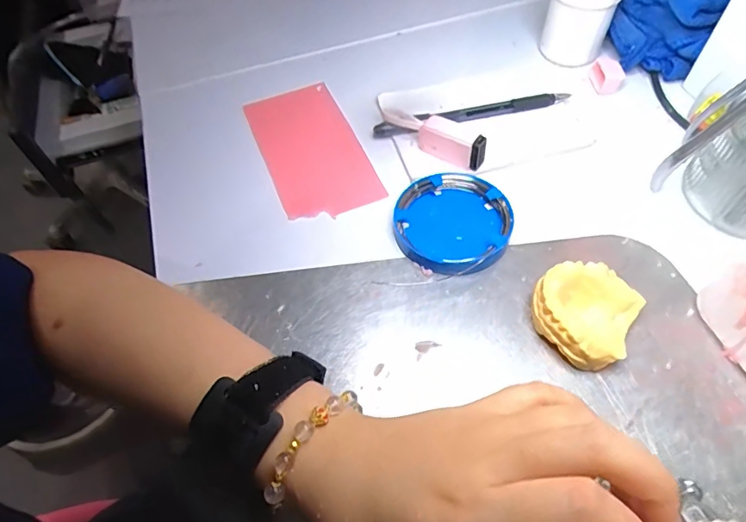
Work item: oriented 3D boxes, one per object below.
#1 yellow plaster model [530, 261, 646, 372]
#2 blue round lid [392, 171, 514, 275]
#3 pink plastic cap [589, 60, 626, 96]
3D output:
[{"bbox_3d":[0.124,0.029,0.286,0.055,0.027,0.057,-2,55,3],"label":"yellow plaster model"},{"bbox_3d":[0.055,-0.028,0.336,0.079,0.015,0.077,-2,55,3],"label":"blue round lid"},{"bbox_3d":[0.195,-0.153,0.406,0.021,0.016,0.025,-3,55,2],"label":"pink plastic cap"}]

